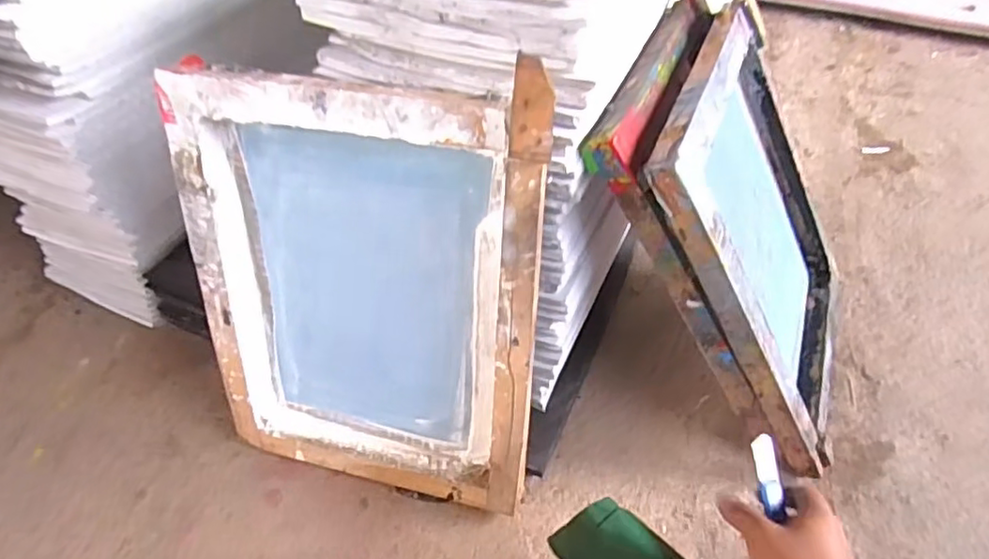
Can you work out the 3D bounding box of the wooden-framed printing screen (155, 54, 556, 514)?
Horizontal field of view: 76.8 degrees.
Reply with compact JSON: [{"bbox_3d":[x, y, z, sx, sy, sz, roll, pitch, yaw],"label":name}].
[{"bbox_3d":[-0.140,0.023,0.672,0.379,0.497,0.057,9,31,12],"label":"wooden-framed printing screen"}]

